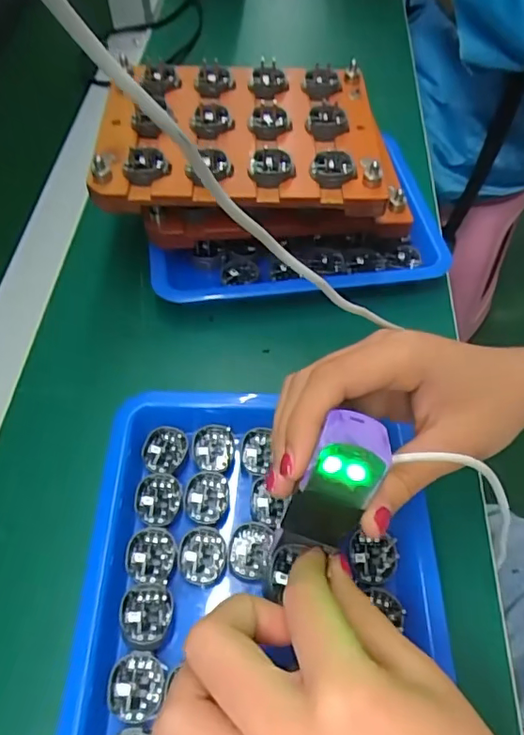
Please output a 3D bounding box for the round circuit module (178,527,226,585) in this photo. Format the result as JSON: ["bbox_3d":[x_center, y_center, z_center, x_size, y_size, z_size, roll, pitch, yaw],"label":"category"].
[{"bbox_3d":[-0.031,0.099,0.283,0.025,0.006,0.028,4,56,2],"label":"round circuit module"}]

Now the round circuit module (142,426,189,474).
[{"bbox_3d":[-0.057,0.048,0.314,0.024,0.005,0.027,11,56,6],"label":"round circuit module"}]

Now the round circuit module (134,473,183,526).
[{"bbox_3d":[-0.057,0.072,0.298,0.025,0.004,0.029,0,56,-1],"label":"round circuit module"}]

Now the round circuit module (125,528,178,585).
[{"bbox_3d":[-0.058,0.098,0.282,0.026,0.004,0.028,0,56,-1],"label":"round circuit module"}]

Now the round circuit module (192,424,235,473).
[{"bbox_3d":[-0.029,0.048,0.316,0.024,0.005,0.029,1,56,0],"label":"round circuit module"}]

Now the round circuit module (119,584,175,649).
[{"bbox_3d":[-0.057,0.121,0.263,0.025,0.008,0.029,4,56,2],"label":"round circuit module"}]

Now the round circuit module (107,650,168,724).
[{"bbox_3d":[-0.058,0.148,0.249,0.025,0.005,0.027,0,56,-1],"label":"round circuit module"}]

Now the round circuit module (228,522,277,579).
[{"bbox_3d":[-0.006,0.097,0.286,0.023,0.004,0.028,17,57,11],"label":"round circuit module"}]

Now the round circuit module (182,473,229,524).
[{"bbox_3d":[-0.031,0.073,0.301,0.025,0.006,0.028,-1,56,-1],"label":"round circuit module"}]

